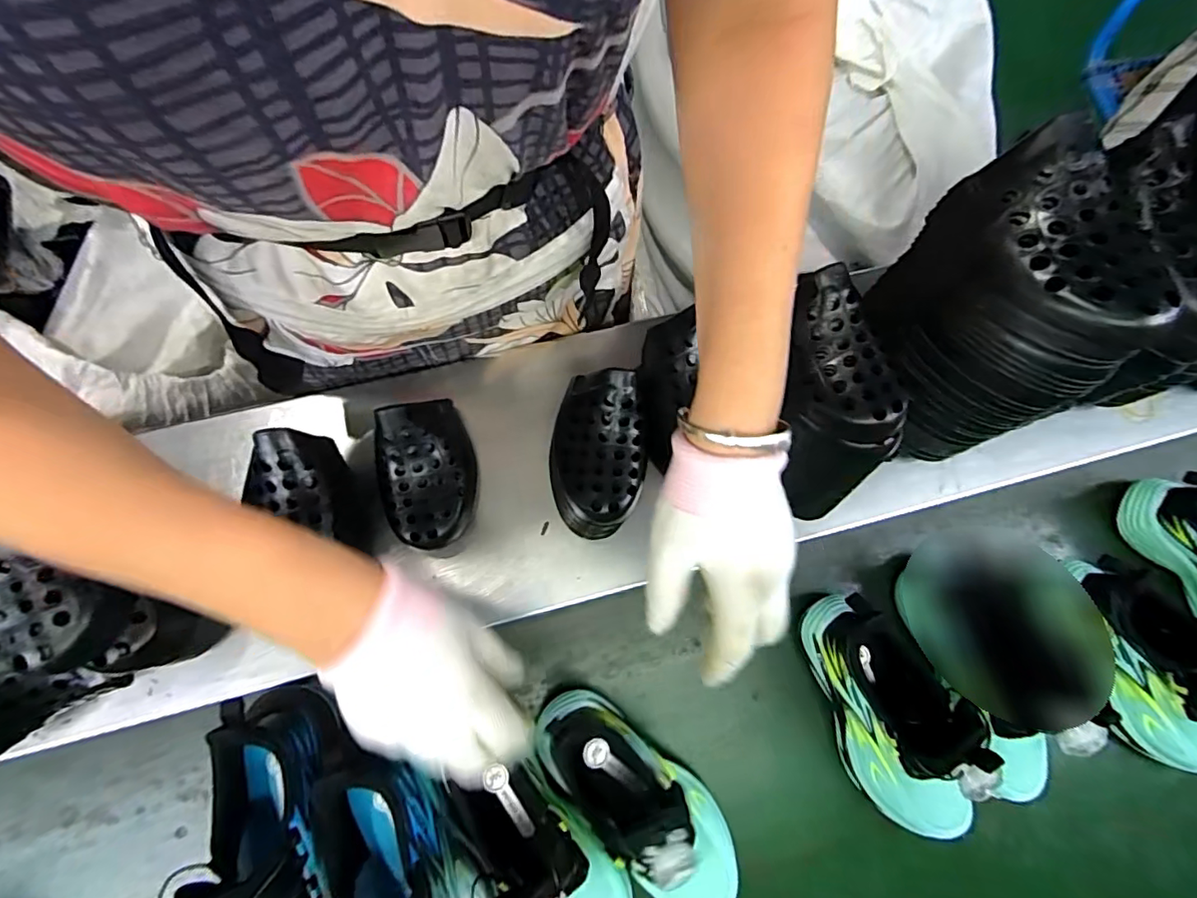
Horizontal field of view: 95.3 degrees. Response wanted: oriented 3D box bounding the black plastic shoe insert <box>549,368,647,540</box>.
[{"bbox_3d":[-0.001,0.004,0.448,0.084,0.077,0.130,-6,76,-1],"label":"black plastic shoe insert"}]

